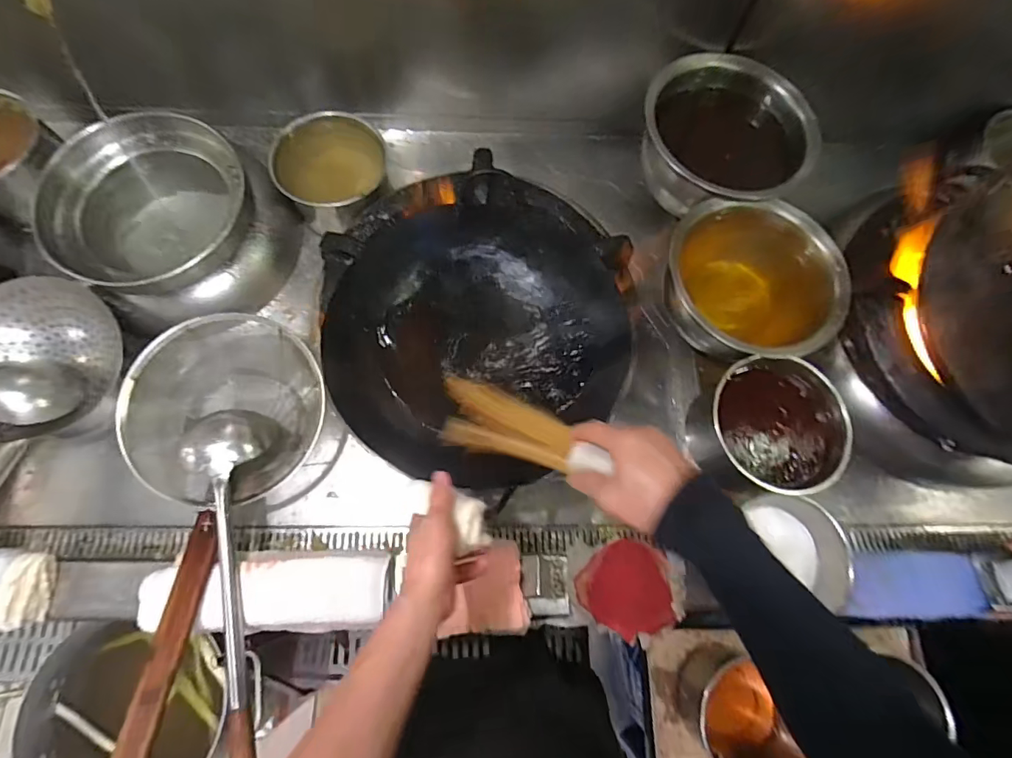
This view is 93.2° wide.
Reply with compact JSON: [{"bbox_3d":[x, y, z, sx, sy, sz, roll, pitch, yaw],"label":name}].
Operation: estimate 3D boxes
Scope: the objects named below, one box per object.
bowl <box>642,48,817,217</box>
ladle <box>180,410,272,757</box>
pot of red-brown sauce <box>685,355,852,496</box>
[{"bbox_3d":[0.363,-0.398,0.808,0.265,0.147,0.214,40,75,10],"label":"bowl"},{"bbox_3d":[-0.387,0.266,0.652,0.104,0.079,0.476,-9,73,-5],"label":"ladle"},{"bbox_3d":[0.377,0.071,0.704,0.187,0.106,0.184,1,72,-2],"label":"pot of red-brown sauce"}]

